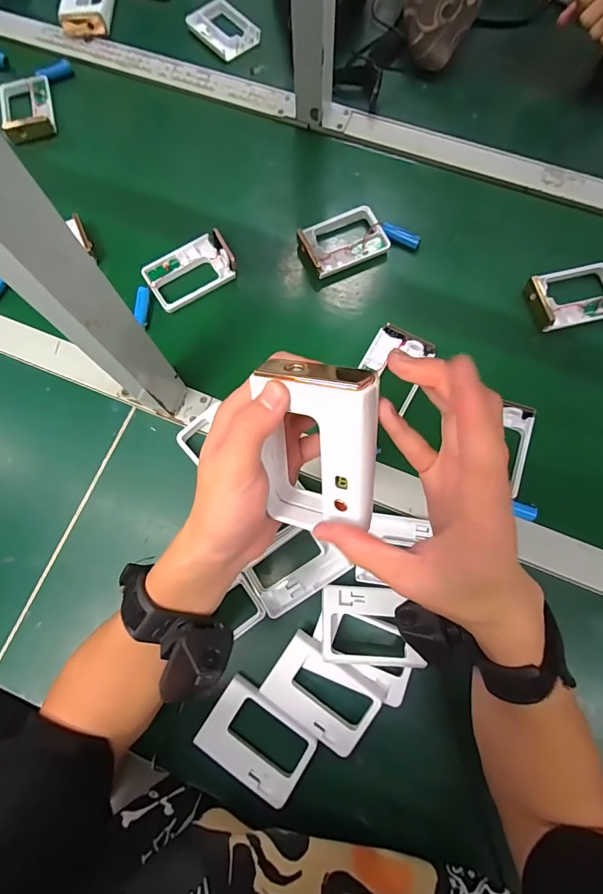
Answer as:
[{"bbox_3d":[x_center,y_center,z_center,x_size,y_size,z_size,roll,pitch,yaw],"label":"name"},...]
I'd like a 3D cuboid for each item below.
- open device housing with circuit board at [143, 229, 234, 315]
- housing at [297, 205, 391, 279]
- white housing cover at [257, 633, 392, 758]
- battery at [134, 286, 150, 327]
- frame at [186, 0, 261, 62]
[{"bbox_3d":[-0.132,-0.211,0.496,0.102,0.021,0.068,-33,77,-6],"label":"open device housing with circuit board"},{"bbox_3d":[0.049,-0.249,0.505,0.103,0.021,0.068,-24,76,-4],"label":"housing"},{"bbox_3d":[0.019,0.218,0.368,0.094,0.010,0.066,34,84,8],"label":"white housing cover"},{"bbox_3d":[-0.186,-0.164,0.486,0.012,0.015,0.045,2,76,2],"label":"battery"},{"bbox_3d":[-0.114,-0.606,0.601,0.076,0.010,0.102,-41,78,-8],"label":"frame"}]

